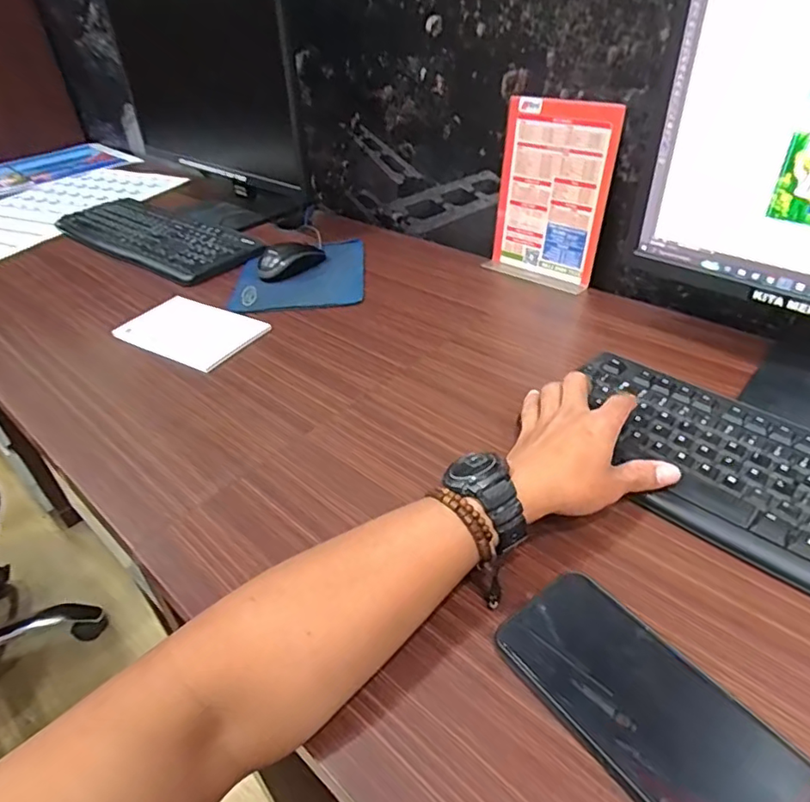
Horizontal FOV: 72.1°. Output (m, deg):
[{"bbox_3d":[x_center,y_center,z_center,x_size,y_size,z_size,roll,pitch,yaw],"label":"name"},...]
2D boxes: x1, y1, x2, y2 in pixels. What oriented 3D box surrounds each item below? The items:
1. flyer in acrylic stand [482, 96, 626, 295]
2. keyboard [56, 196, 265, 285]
[{"bbox_3d":[0.184,-0.259,0.710,0.144,0.207,0.059,22,45,31],"label":"flyer in acrylic stand"},{"bbox_3d":[-0.432,-0.289,0.944,0.498,0.021,0.160,28,49,36],"label":"keyboard"}]

